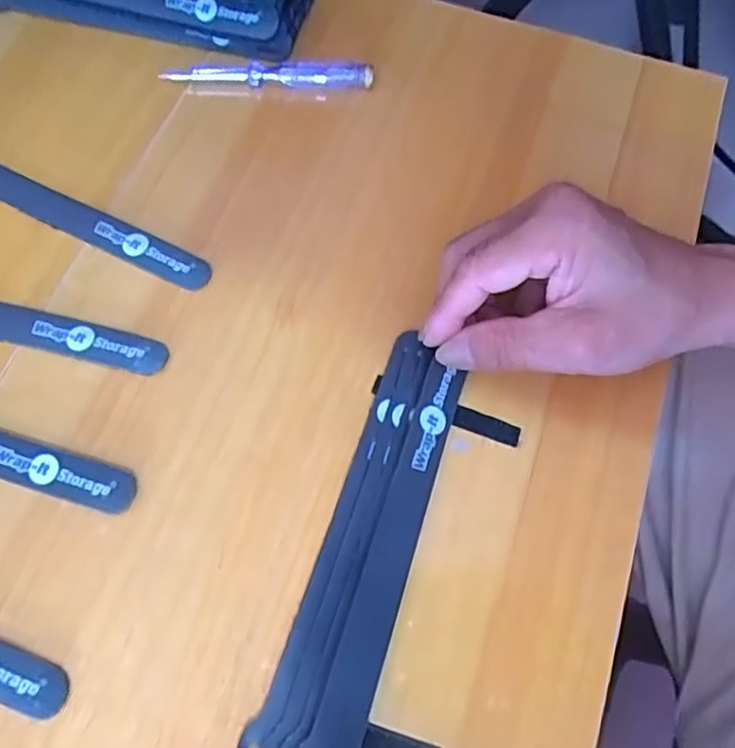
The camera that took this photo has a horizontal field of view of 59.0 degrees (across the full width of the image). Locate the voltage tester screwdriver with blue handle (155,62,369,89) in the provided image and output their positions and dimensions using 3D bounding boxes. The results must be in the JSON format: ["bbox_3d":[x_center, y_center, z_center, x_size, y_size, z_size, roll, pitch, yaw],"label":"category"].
[{"bbox_3d":[-0.056,-0.171,0.371,0.118,0.015,0.009,2,68,-2],"label":"voltage tester screwdriver with blue handle"}]

